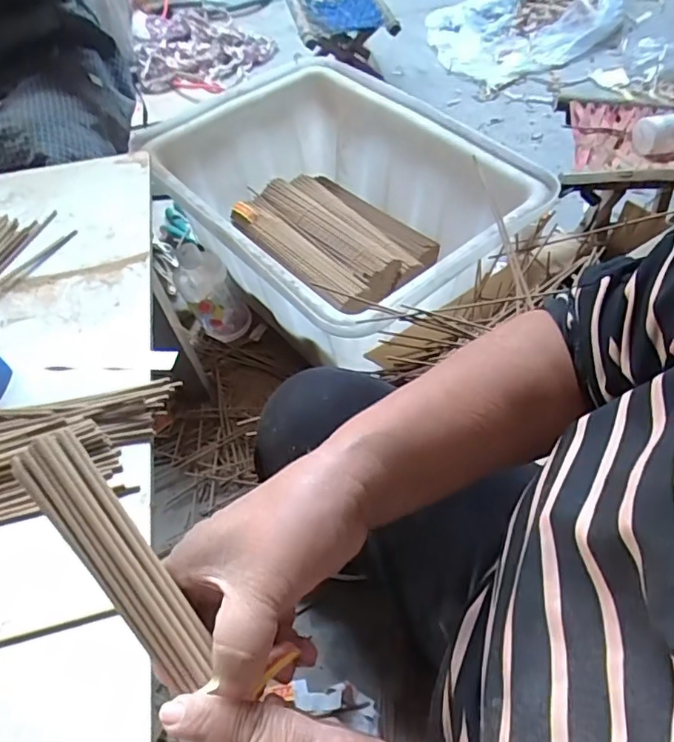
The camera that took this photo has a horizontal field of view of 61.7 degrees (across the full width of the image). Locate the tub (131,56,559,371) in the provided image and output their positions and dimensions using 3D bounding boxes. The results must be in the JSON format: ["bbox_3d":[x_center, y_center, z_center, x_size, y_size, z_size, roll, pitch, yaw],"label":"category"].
[{"bbox_3d":[0.000,-0.279,0.960,0.455,0.217,0.600,-34,60,-19],"label":"tub"}]

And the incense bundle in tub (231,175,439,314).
[{"bbox_3d":[-0.002,-0.251,1.038,0.269,0.079,0.345,-38,61,-21],"label":"incense bundle in tub"}]

